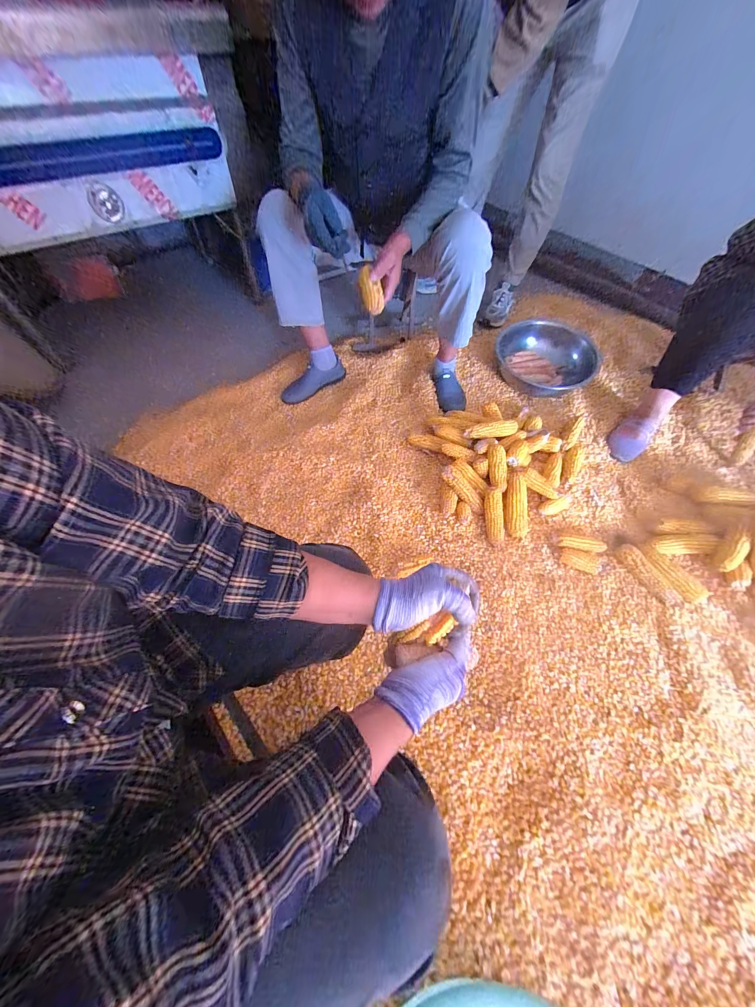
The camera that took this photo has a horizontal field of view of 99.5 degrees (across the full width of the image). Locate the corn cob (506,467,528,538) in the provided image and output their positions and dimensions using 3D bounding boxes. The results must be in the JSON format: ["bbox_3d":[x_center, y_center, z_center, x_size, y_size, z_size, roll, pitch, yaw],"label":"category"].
[{"bbox_3d":[0.371,-0.010,0.857,0.052,0.042,0.196,5,76,5],"label":"corn cob"}]

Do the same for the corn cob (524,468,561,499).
[{"bbox_3d":[0.442,-0.049,0.860,0.099,0.035,0.044,35,65,19],"label":"corn cob"}]

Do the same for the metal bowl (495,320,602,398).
[{"bbox_3d":[0.632,-0.574,1.229,0.303,0.123,0.398,4,56,5],"label":"metal bowl"}]

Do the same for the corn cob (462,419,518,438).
[{"bbox_3d":[0.340,-0.221,0.965,0.159,0.045,0.043,-3,59,-2],"label":"corn cob"}]

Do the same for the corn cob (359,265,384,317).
[{"bbox_3d":[-0.017,-0.570,0.858,0.048,0.111,0.056,7,54,32],"label":"corn cob"}]

